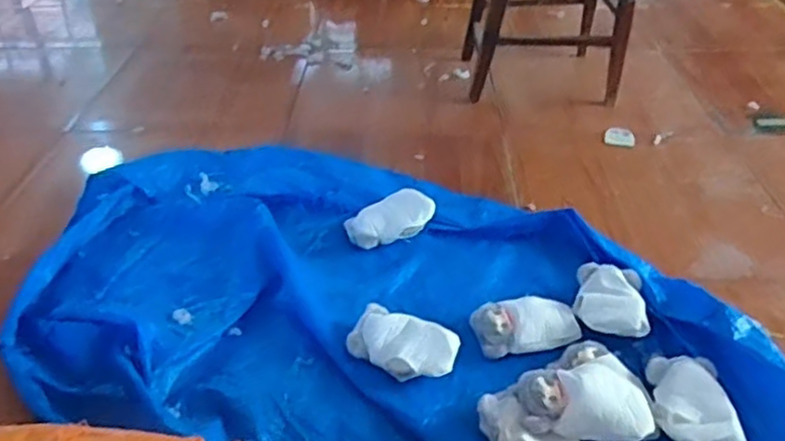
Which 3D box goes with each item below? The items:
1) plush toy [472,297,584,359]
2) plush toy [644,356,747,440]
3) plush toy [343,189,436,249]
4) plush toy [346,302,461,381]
[{"bbox_3d":[0.237,0.187,1.196,0.186,0.043,0.098,-3,38,-4],"label":"plush toy"},{"bbox_3d":[0.464,0.290,1.049,0.114,0.049,0.177,2,36,4],"label":"plush toy"},{"bbox_3d":[-0.001,0.001,1.419,0.187,0.076,0.088,-12,39,-15],"label":"plush toy"},{"bbox_3d":[0.019,0.214,1.148,0.183,0.055,0.112,16,40,19],"label":"plush toy"}]

